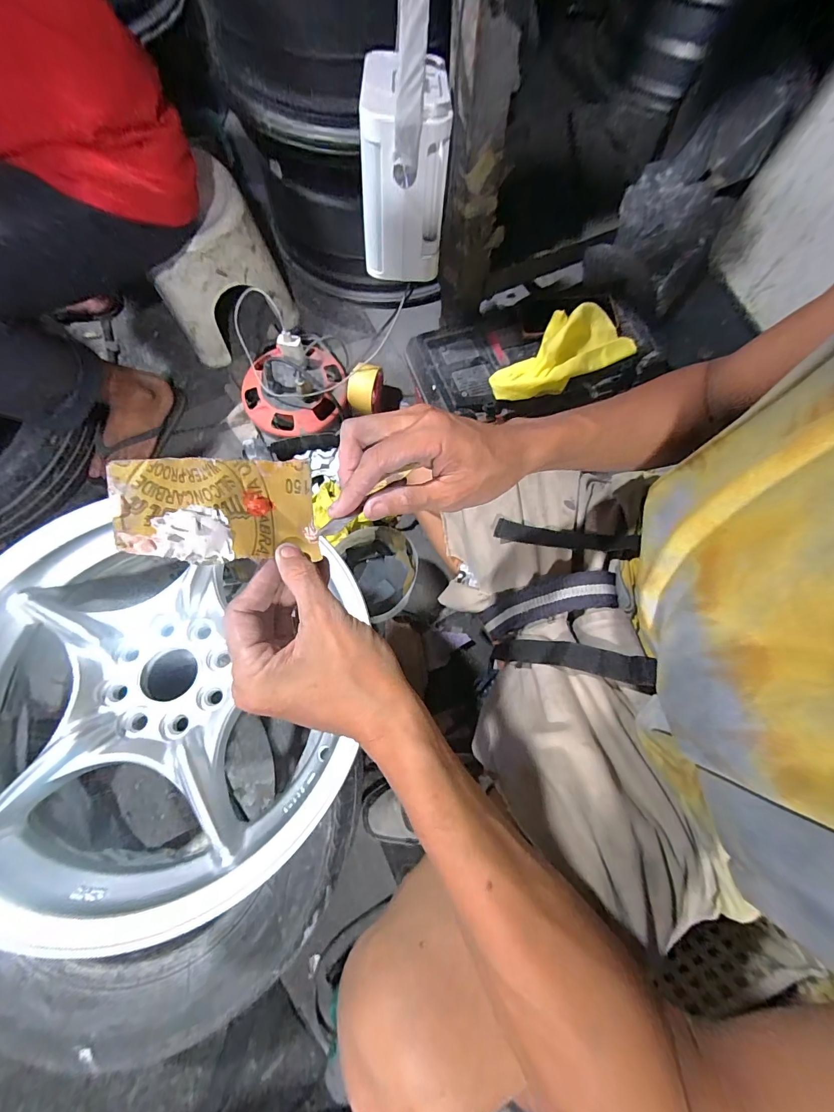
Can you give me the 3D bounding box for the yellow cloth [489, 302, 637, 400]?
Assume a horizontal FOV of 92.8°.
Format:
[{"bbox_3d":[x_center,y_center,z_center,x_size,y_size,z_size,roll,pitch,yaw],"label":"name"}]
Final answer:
[{"bbox_3d":[0.226,-0.327,0.636,0.249,0.049,0.113,-30,78,-8],"label":"yellow cloth"}]

